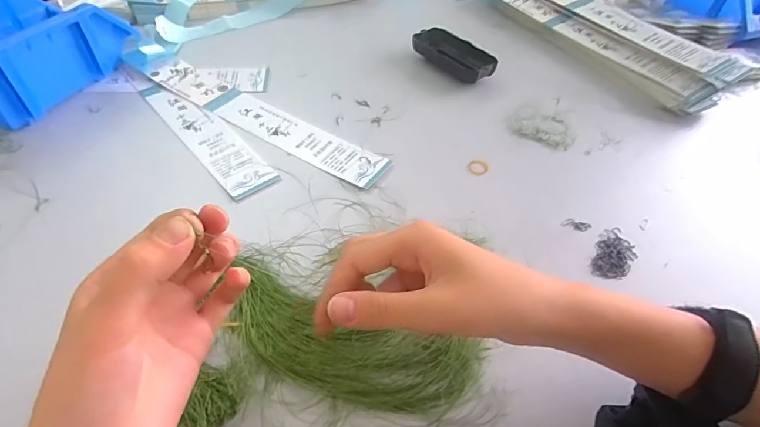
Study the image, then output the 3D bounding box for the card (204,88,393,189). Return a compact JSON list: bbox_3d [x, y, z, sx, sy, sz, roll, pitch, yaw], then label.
[{"bbox_3d":[-0.090,-0.083,0.439,0.214,0.005,0.046,27,52,19],"label":"card"}]

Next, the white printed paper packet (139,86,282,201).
[{"bbox_3d":[-0.178,-0.083,0.433,0.046,0.004,0.205,-32,58,-28],"label":"white printed paper packet"}]

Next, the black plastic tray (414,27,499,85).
[{"bbox_3d":[0.092,-0.196,0.534,0.053,0.023,0.111,-31,58,-27],"label":"black plastic tray"}]

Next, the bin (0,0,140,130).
[{"bbox_3d":[-0.369,-0.170,0.444,0.121,0.077,0.171,18,50,11],"label":"bin"}]

